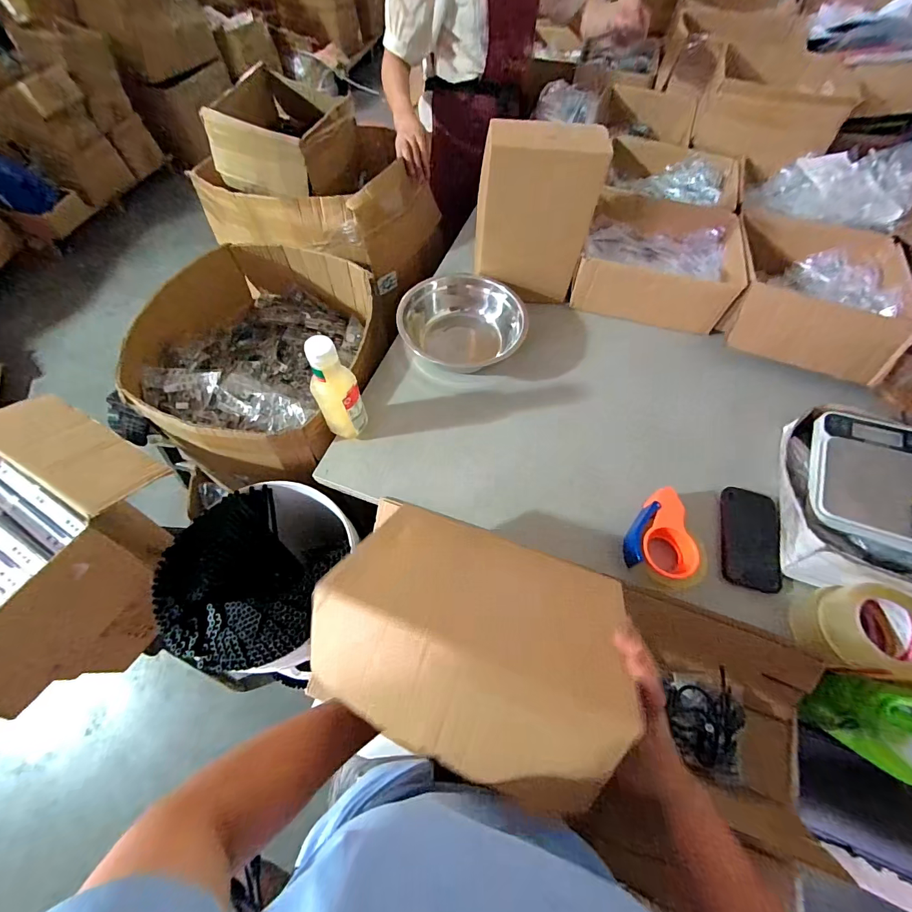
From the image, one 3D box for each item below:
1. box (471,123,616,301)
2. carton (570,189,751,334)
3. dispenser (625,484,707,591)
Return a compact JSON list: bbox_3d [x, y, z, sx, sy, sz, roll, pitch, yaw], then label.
[{"bbox_3d":[0.154,-0.456,0.764,0.214,0.290,0.099,8,62,3],"label":"box"},{"bbox_3d":[0.452,-0.458,0.892,0.321,0.106,0.308,15,62,7],"label":"carton"},{"bbox_3d":[0.330,0.128,0.607,0.114,0.054,0.141,26,64,12],"label":"dispenser"}]

